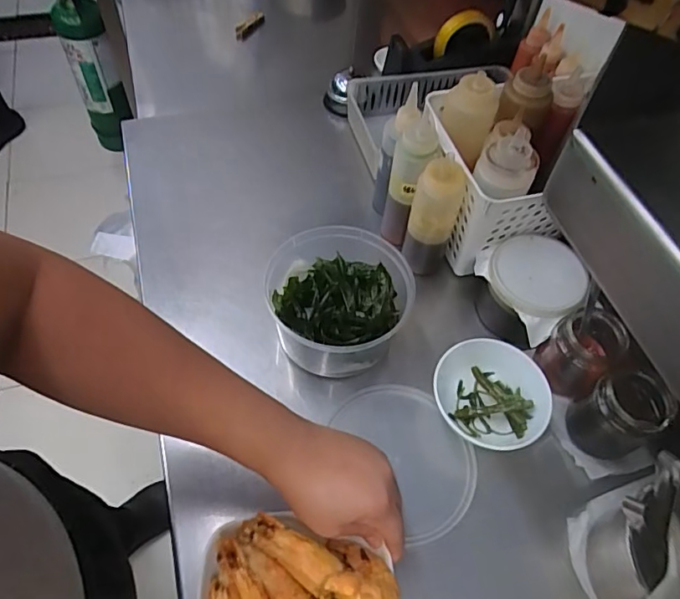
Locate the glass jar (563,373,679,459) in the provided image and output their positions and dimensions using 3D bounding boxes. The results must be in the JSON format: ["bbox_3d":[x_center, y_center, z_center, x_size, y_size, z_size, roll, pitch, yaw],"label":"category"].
[{"bbox_3d":[0.259,0.109,0.481,0.055,0.088,0.056,2,57,-3],"label":"glass jar"}]

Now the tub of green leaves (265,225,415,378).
[{"bbox_3d":[-0.004,0.006,0.540,0.142,0.092,0.141,2,57,-3],"label":"tub of green leaves"}]

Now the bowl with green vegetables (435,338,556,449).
[{"bbox_3d":[0.146,0.097,0.509,0.110,0.047,0.106,39,62,19],"label":"bowl with green vegetables"}]

